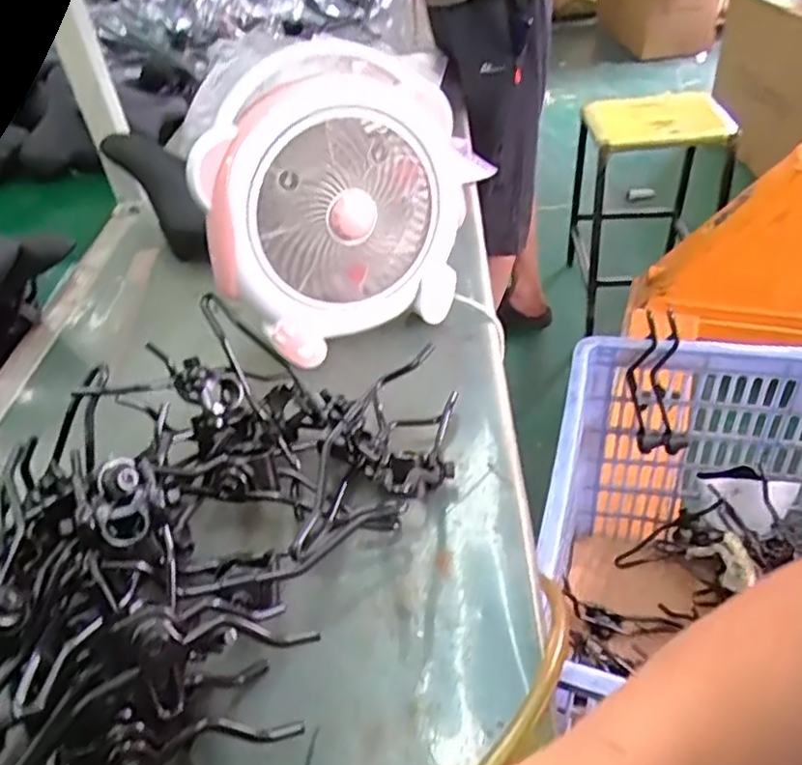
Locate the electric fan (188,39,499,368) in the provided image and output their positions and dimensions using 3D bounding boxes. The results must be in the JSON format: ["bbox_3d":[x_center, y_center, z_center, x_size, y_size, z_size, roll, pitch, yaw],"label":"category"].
[{"bbox_3d":[-0.043,-0.163,0.646,0.271,0.261,0.089,-24,42,-19],"label":"electric fan"}]

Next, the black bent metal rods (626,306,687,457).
[{"bbox_3d":[0.337,0.009,0.883,0.087,0.195,0.061,11,43,22],"label":"black bent metal rods"}]

